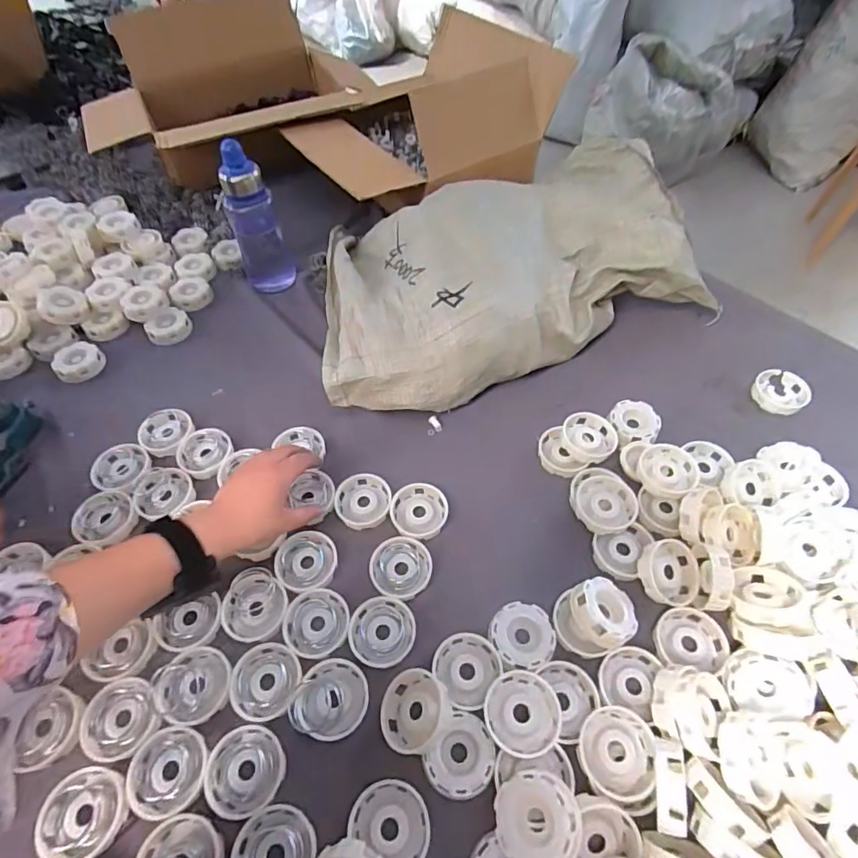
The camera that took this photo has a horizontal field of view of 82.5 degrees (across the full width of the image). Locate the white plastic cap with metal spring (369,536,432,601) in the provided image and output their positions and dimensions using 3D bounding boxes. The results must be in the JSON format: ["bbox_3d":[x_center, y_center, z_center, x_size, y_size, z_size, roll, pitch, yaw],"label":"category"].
[{"bbox_3d":[-0.029,0.140,0.491,0.060,0.022,0.059,-1,65,2],"label":"white plastic cap with metal spring"}]

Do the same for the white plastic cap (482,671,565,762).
[{"bbox_3d":[0.077,0.230,0.398,0.060,0.017,0.058,-1,65,2],"label":"white plastic cap"}]

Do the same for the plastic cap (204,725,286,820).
[{"bbox_3d":[-0.153,0.285,0.408,0.060,0.023,0.060,-1,65,2],"label":"plastic cap"}]

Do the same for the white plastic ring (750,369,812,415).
[{"bbox_3d":[0.439,-0.047,0.610,0.066,0.014,0.060,-1,65,2],"label":"white plastic ring"}]

